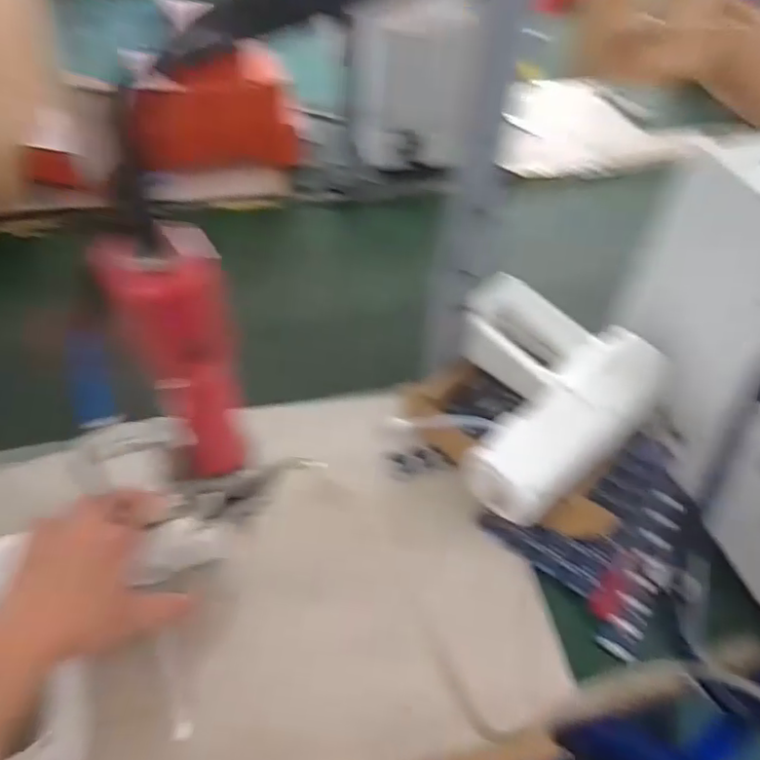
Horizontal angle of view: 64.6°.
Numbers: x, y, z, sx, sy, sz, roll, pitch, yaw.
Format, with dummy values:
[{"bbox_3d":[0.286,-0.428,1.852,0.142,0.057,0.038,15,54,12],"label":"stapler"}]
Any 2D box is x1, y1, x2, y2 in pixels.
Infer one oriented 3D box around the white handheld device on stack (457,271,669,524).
[{"bbox_3d":[0.127,0.007,0.541,0.183,0.060,0.208,37,56,26],"label":"white handheld device on stack"}]

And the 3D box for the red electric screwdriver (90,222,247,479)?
[{"bbox_3d":[-0.086,-0.002,0.284,0.041,0.174,0.043,-11,50,-13],"label":"red electric screwdriver"}]

